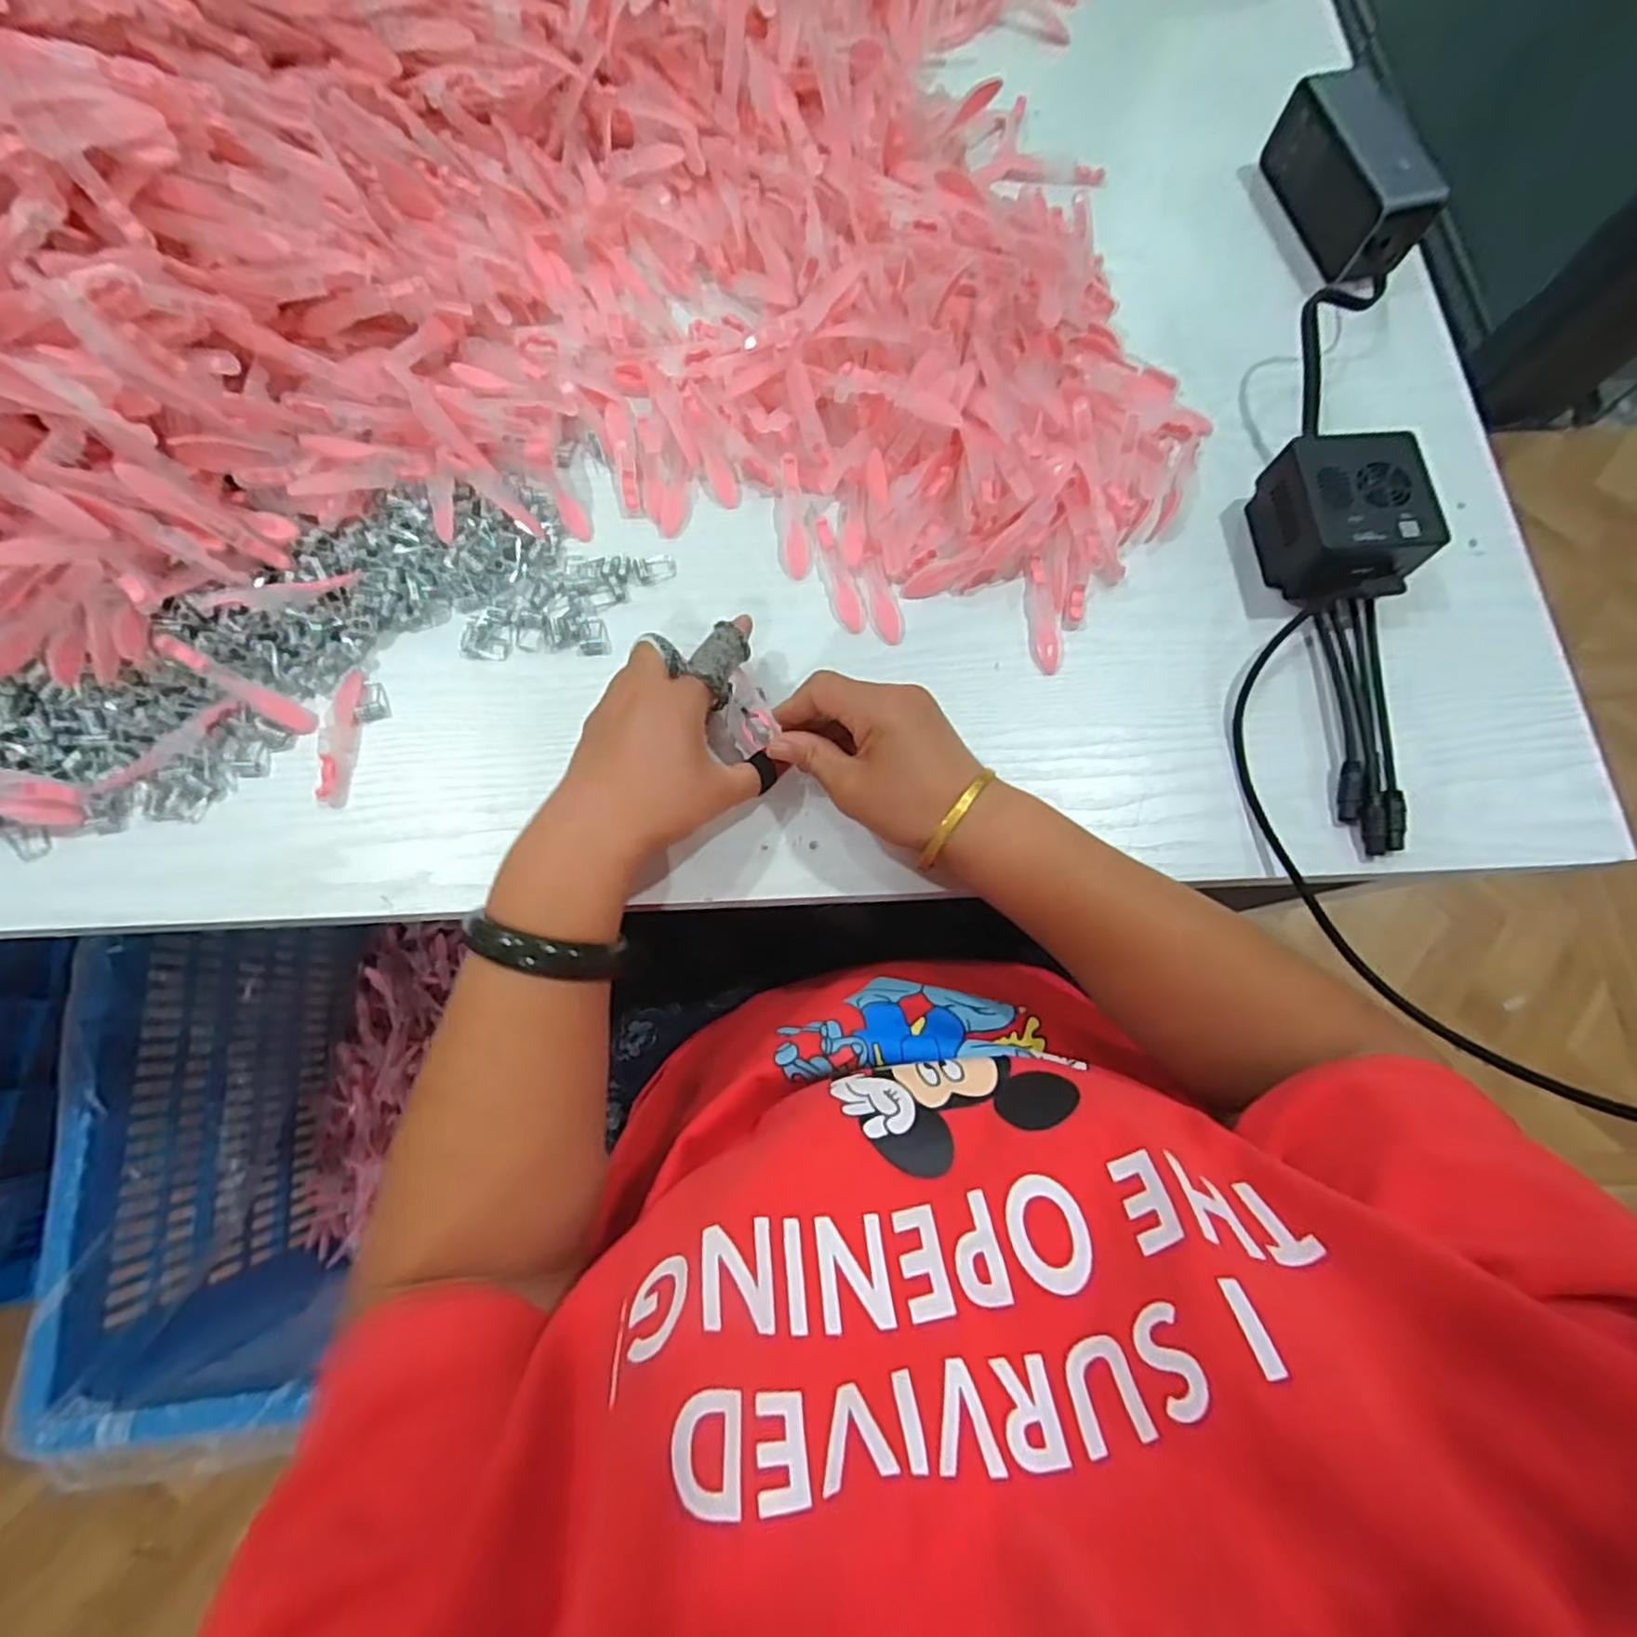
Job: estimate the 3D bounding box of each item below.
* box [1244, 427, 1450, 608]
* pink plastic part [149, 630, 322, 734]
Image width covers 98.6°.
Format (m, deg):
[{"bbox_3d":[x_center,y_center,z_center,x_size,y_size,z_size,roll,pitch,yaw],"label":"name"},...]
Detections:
[{"bbox_3d":[0.301,-0.168,0.403,0.070,0.052,0.085,-3,75,-2],"label":"box"},{"bbox_3d":[-0.318,-0.072,0.386,0.081,0.005,0.014,35,76,-19],"label":"pink plastic part"}]

